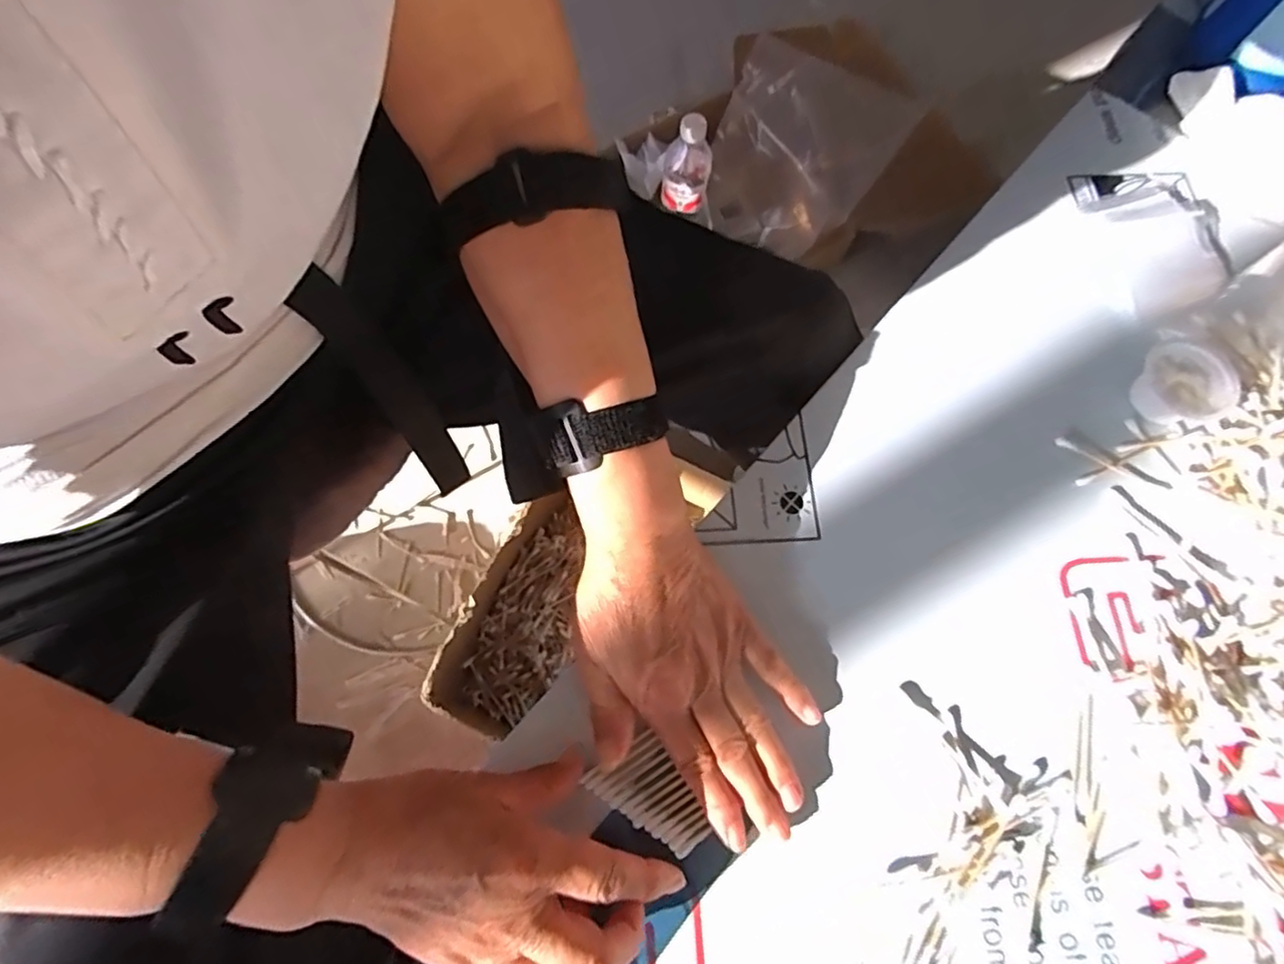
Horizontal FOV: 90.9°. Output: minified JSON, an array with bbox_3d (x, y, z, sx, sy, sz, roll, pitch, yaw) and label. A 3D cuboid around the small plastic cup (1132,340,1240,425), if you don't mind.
[{"bbox_3d":[0.335,-0.061,0.393,0.044,0.025,0.047,0,71,-1],"label":"small plastic cup"}]

